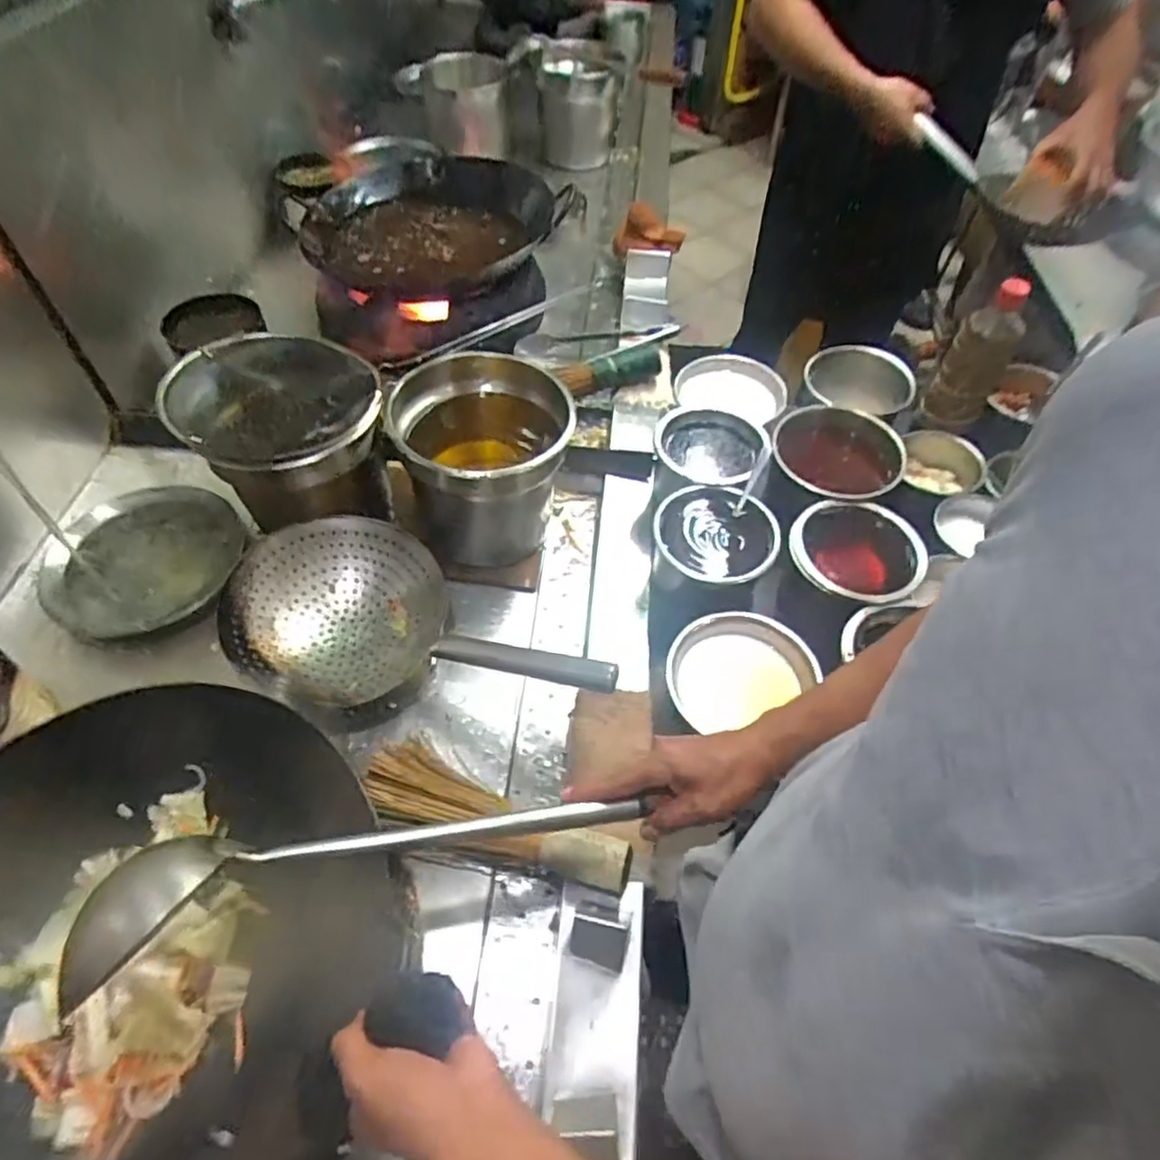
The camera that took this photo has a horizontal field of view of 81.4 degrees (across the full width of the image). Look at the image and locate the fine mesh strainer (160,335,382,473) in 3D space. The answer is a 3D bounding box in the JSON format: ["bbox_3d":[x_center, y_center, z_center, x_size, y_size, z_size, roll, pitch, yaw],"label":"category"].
[{"bbox_3d":[-0.380,-0.224,0.839,0.240,0.059,0.235,1,53,-1],"label":"fine mesh strainer"}]

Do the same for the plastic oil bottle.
[{"bbox_3d":[0.562,-0.309,0.956,0.084,0.209,0.085,30,58,19],"label":"plastic oil bottle"}]

